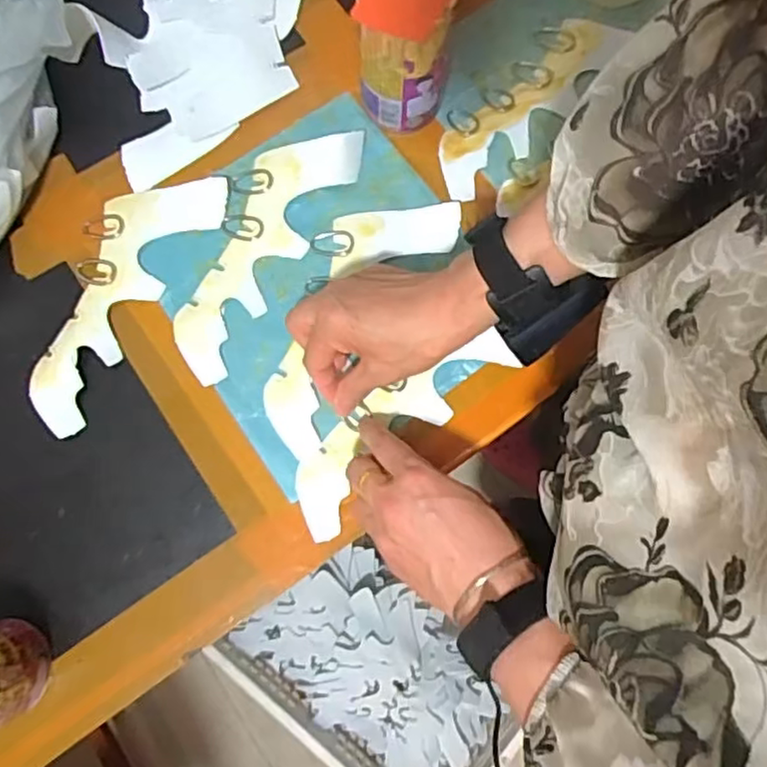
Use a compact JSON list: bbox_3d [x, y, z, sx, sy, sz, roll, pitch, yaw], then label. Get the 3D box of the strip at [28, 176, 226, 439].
[{"bbox_3d":[-0.198,-0.067,0.499,0.076,0.007,0.215,24,80,5],"label":"strip"}]

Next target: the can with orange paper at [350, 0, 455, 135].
[{"bbox_3d":[0.019,-0.243,0.463,0.063,0.124,0.083,14,80,4],"label":"can with orange paper"}]

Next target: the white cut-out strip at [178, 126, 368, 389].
[{"bbox_3d":[-0.091,-0.102,0.497,0.071,0.018,0.209,24,80,5],"label":"white cut-out strip"}]

